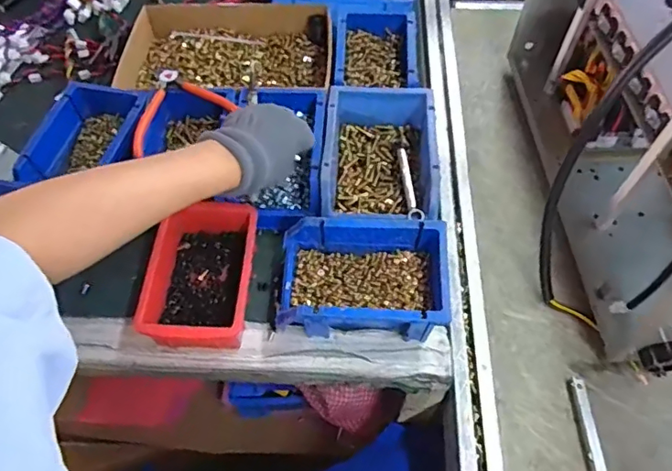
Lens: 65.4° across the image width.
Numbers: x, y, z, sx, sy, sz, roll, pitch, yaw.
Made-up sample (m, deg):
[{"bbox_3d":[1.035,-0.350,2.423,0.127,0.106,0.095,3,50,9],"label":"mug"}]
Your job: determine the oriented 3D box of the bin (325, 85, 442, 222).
[{"bbox_3d":[0.050,-0.085,0.591,0.123,0.063,0.176,2,59,3],"label":"bin"}]

